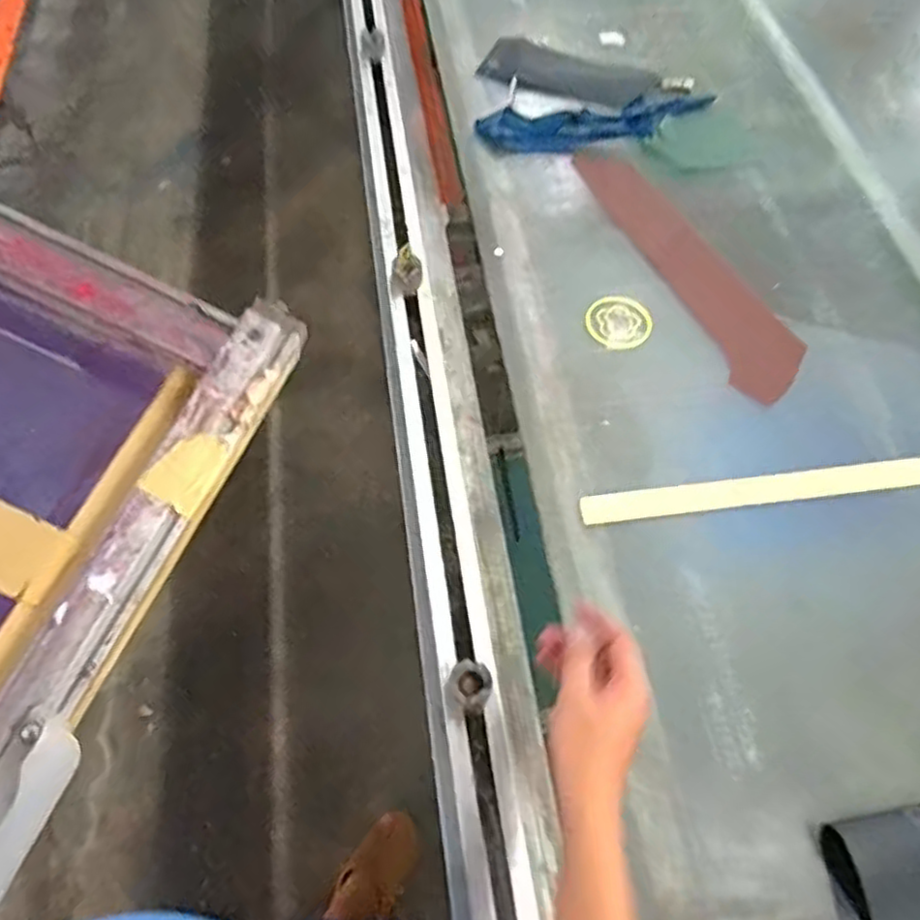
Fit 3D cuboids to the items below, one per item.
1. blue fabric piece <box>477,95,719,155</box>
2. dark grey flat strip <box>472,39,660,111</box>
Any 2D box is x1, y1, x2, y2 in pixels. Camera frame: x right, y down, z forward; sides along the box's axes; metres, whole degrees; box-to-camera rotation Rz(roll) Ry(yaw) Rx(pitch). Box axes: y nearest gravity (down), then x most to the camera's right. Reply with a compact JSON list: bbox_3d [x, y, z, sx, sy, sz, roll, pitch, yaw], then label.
[{"bbox_3d":[0.207,-0.507,1.073,0.359,0.015,0.094,-7,62,-8],"label":"blue fabric piece"},{"bbox_3d":[0.171,-0.617,1.133,0.268,0.008,0.133,20,62,7],"label":"dark grey flat strip"}]

